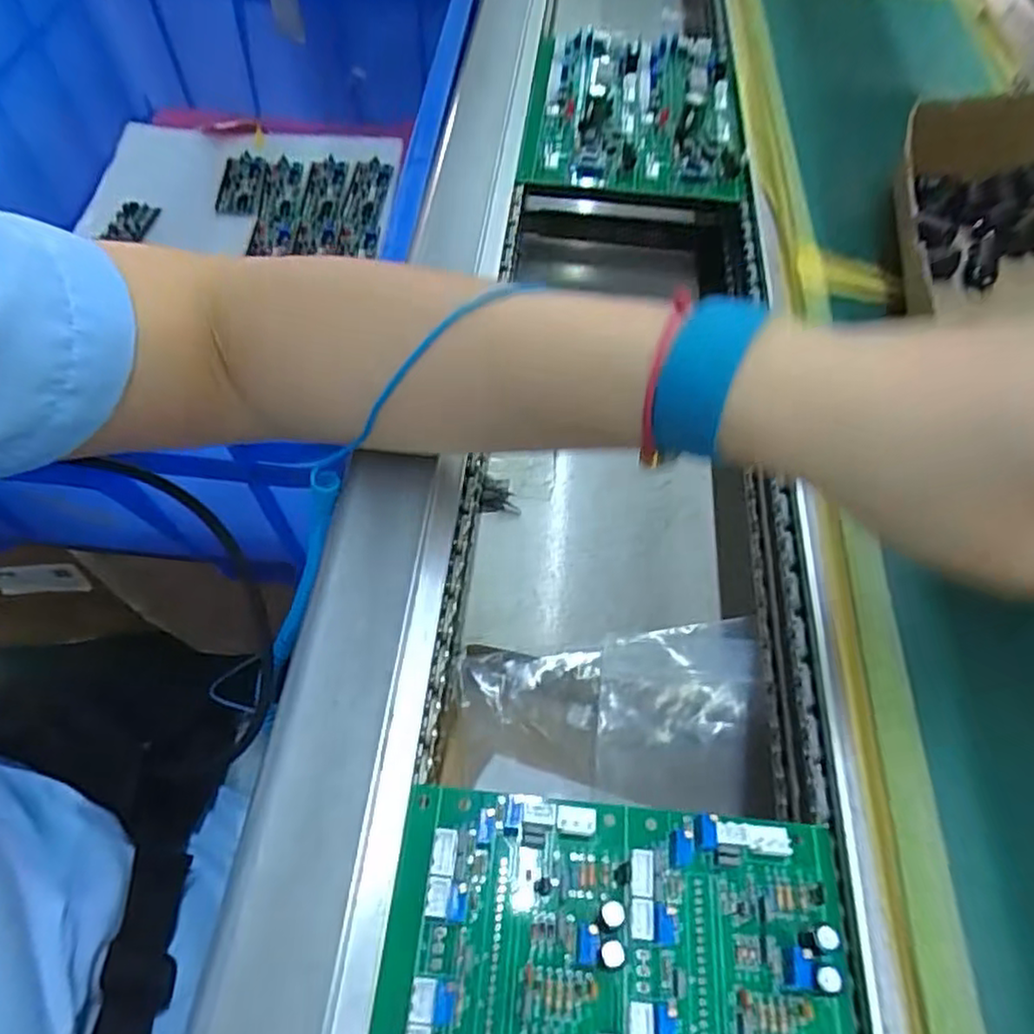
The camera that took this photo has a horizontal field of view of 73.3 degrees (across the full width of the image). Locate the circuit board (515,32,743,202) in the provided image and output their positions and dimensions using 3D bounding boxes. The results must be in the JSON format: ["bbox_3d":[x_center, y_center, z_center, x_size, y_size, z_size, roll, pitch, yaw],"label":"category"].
[{"bbox_3d":[0.074,-0.267,0.446,0.131,0.030,0.172,5,58,2],"label":"circuit board"}]

